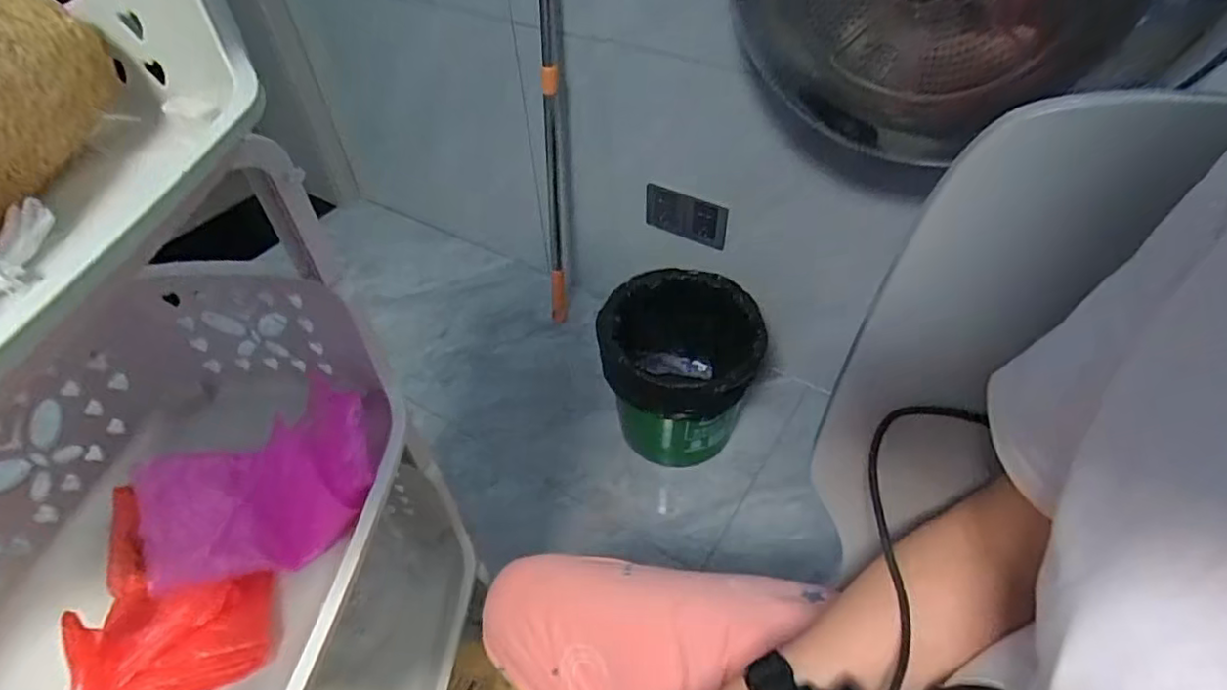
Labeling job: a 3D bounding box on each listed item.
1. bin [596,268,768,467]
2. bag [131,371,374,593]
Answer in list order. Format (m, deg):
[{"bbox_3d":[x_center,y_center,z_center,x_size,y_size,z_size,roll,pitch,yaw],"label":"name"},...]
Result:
[{"bbox_3d":[0.113,0.051,1.102,0.260,0.249,0.271,-2,47,2],"label":"bin"},{"bbox_3d":[-0.254,0.101,0.458,0.145,0.067,0.109,-24,50,-18],"label":"bag"}]

